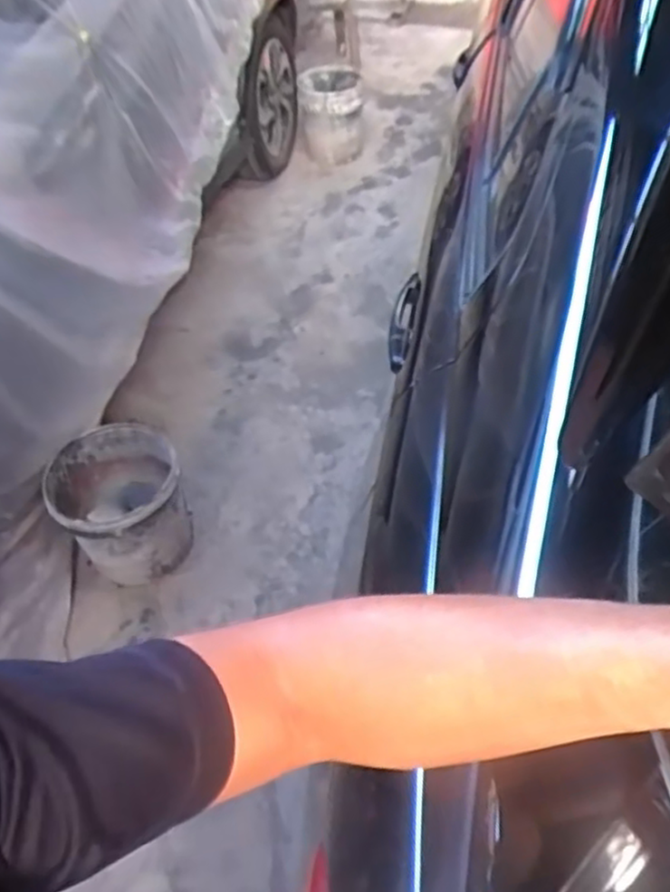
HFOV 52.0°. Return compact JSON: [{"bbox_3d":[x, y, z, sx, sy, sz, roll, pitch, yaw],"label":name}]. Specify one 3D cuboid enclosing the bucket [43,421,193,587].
[{"bbox_3d":[-0.504,0.157,1.672,0.285,0.323,0.293,-2,50,3],"label":"bucket"}]

